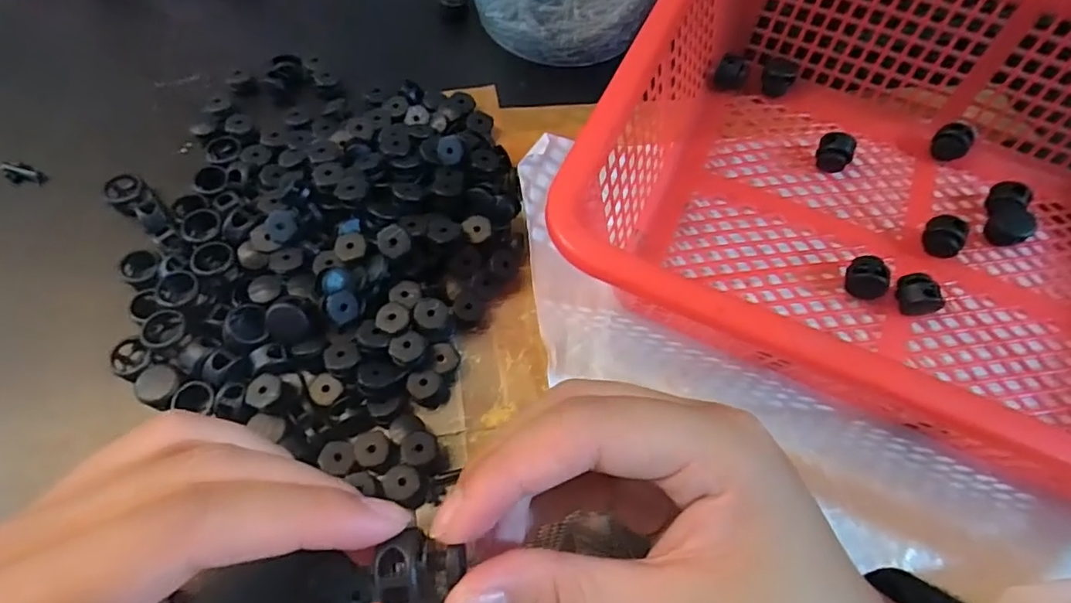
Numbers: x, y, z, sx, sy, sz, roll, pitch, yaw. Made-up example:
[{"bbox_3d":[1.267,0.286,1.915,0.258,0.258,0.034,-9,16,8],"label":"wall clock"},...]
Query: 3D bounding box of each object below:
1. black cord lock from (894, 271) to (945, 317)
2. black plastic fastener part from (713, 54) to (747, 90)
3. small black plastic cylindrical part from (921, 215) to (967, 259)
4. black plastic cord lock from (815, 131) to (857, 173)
[{"bbox_3d":[0.166,-0.003,0.247,0.014,0.020,0.015,1,65,-3],"label":"black cord lock"},{"bbox_3d":[0.104,-0.120,0.304,0.015,0.015,0.016,1,65,-3],"label":"black plastic fastener part"},{"bbox_3d":[0.186,-0.029,0.261,0.012,0.019,0.017,24,66,8],"label":"small black plastic cylindrical part"},{"bbox_3d":[0.145,-0.072,0.280,0.016,0.021,0.013,34,68,12],"label":"black plastic cord lock"}]

